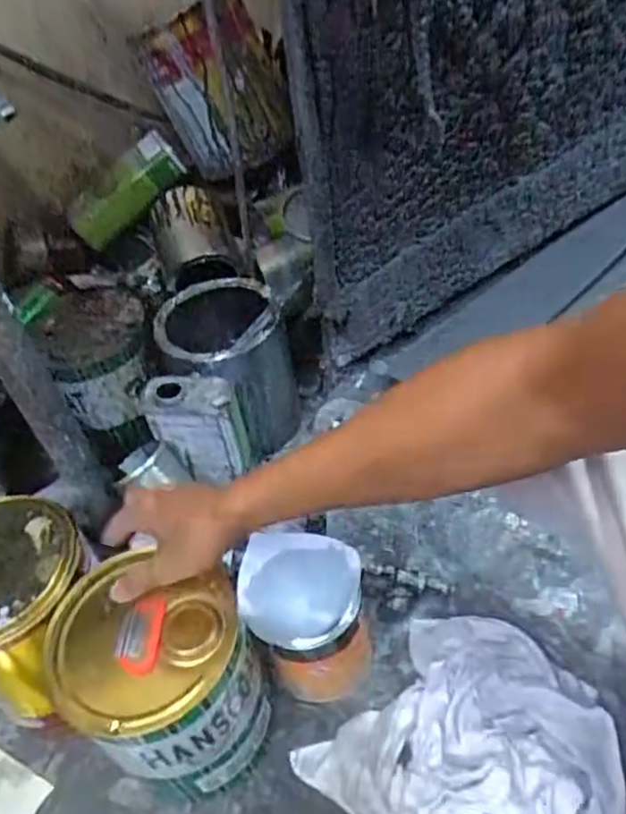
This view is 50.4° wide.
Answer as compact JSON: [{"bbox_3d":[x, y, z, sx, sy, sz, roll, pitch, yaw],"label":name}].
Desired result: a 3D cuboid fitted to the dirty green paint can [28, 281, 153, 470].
[{"bbox_3d":[-0.287,-0.046,0.931,0.144,0.178,0.171,-20,46,-9],"label":"dirty green paint can"}]

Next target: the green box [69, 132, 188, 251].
[{"bbox_3d":[-0.269,-0.310,0.958,0.180,0.065,0.061,-39,45,9],"label":"green box"}]

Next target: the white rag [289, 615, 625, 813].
[{"bbox_3d":[0.164,0.324,0.602,0.248,0.091,0.281,-39,51,-25],"label":"white rag"}]

